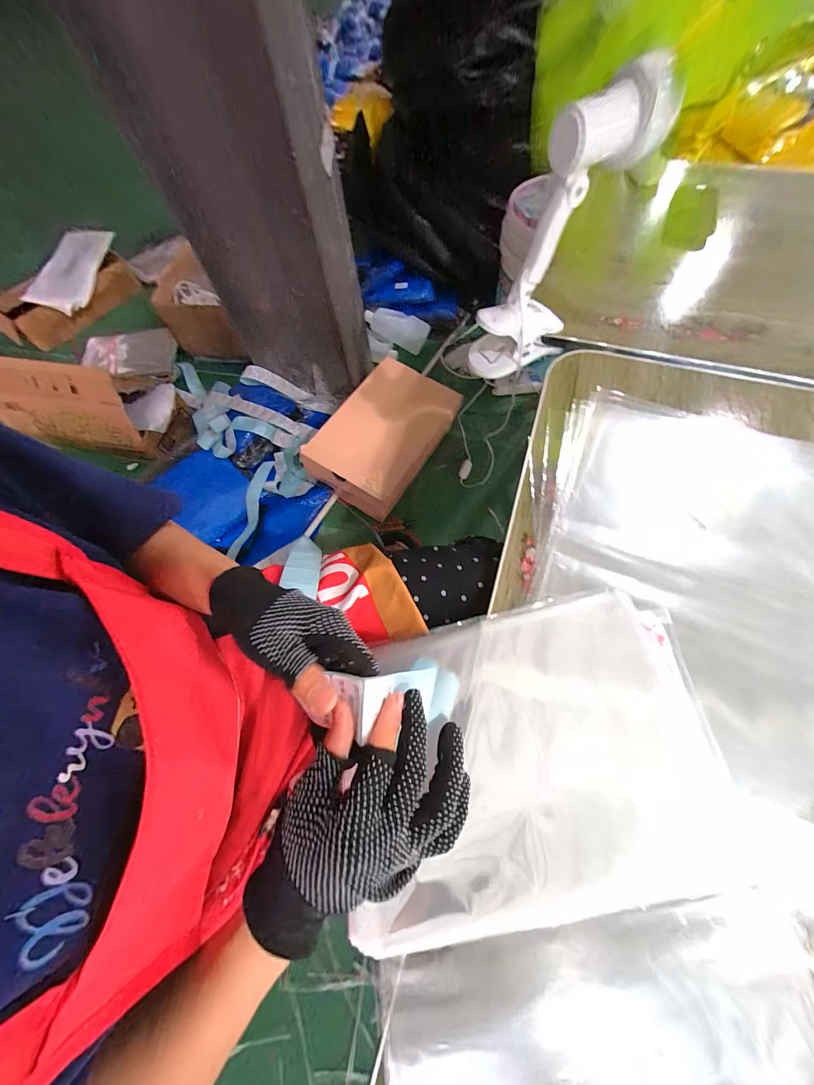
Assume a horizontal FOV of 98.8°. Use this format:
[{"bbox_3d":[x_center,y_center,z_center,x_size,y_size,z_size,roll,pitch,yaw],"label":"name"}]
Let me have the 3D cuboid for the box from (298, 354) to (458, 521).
[{"bbox_3d":[-0.060,-0.275,0.924,0.243,0.136,0.399,34,74,17],"label":"box"}]

